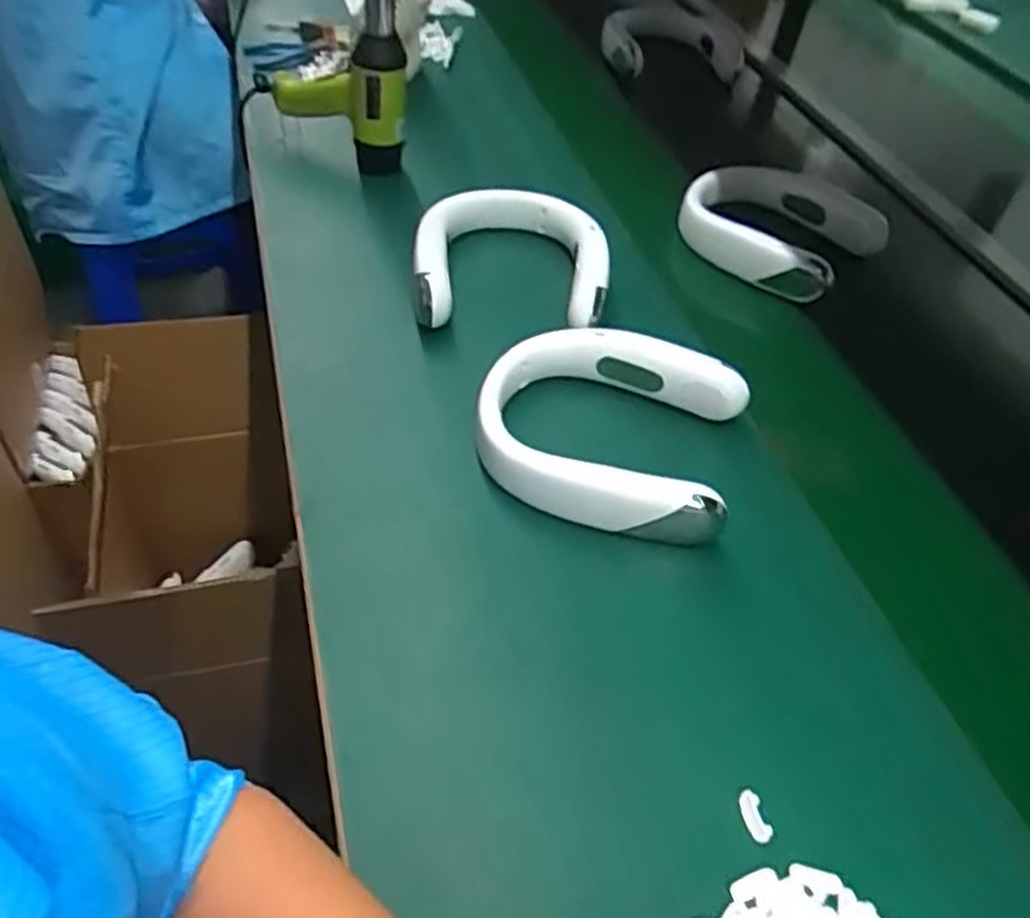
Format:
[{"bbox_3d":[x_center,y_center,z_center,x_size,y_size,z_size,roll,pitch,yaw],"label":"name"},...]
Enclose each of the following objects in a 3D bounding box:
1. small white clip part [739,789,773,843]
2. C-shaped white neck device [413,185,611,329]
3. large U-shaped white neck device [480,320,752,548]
[{"bbox_3d":[0.143,0.213,0.470,0.015,0.004,0.029,-8,50,-14],"label":"small white clip part"},{"bbox_3d":[-0.001,-0.201,0.760,0.182,0.057,0.186,8,48,-1],"label":"C-shaped white neck device"},{"bbox_3d":[0.078,-0.032,0.635,0.194,0.053,0.183,15,48,6],"label":"large U-shaped white neck device"}]

